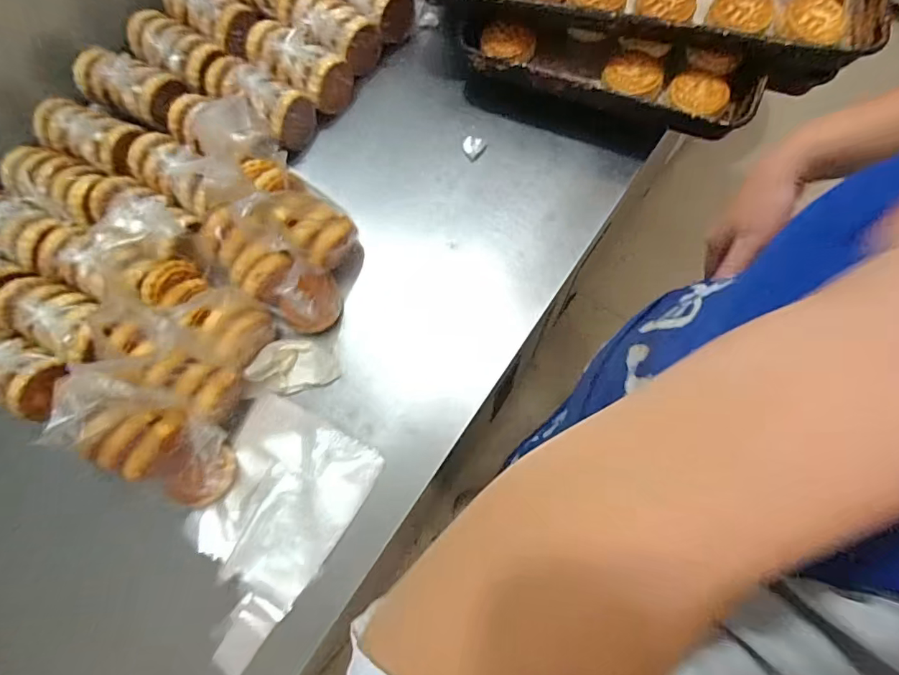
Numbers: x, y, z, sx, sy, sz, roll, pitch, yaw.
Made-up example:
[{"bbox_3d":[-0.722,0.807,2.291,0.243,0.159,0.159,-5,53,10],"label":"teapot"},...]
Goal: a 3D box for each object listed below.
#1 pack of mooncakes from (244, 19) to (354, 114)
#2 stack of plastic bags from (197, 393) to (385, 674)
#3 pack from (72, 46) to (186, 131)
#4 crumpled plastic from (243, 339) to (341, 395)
[{"bbox_3d":[-0.231,-0.396,0.717,0.159,0.066,0.079,26,77,11],"label":"pack of mooncakes"},{"bbox_3d":[-0.216,0.218,0.557,0.170,0.024,0.267,25,77,11],"label":"stack of plastic bags"},{"bbox_3d":[-0.474,-0.375,0.716,0.161,0.065,0.068,22,76,10],"label":"pack"},{"bbox_3d":[-0.194,0.036,0.611,0.100,0.028,0.067,8,74,7],"label":"crumpled plastic"}]

